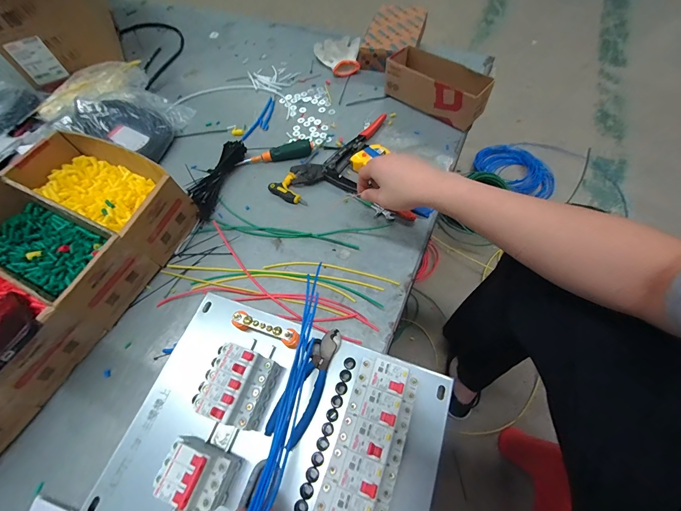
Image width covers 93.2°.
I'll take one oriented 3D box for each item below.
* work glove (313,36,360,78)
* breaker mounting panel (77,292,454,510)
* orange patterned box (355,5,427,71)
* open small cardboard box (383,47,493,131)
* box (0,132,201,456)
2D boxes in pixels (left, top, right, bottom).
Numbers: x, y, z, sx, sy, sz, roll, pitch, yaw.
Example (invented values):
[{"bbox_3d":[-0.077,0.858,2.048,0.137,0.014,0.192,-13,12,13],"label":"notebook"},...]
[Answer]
[{"bbox_3d":[-0.009,-0.543,0.863,0.120,0.034,0.157,-3,61,2],"label":"work glove"},{"bbox_3d":[-0.081,0.221,0.394,0.402,0.074,0.318,18,64,13],"label":"breaker mounting panel"},{"bbox_3d":[0.144,-0.572,0.847,0.141,0.059,0.240,13,61,12],"label":"orange patterned box"},{"bbox_3d":[0.212,-0.375,0.717,0.232,0.082,0.097,37,68,22],"label":"open small cardboard box"},{"bbox_3d":[-0.515,0.040,0.516,0.337,0.119,0.523,21,64,14],"label":"box"}]

